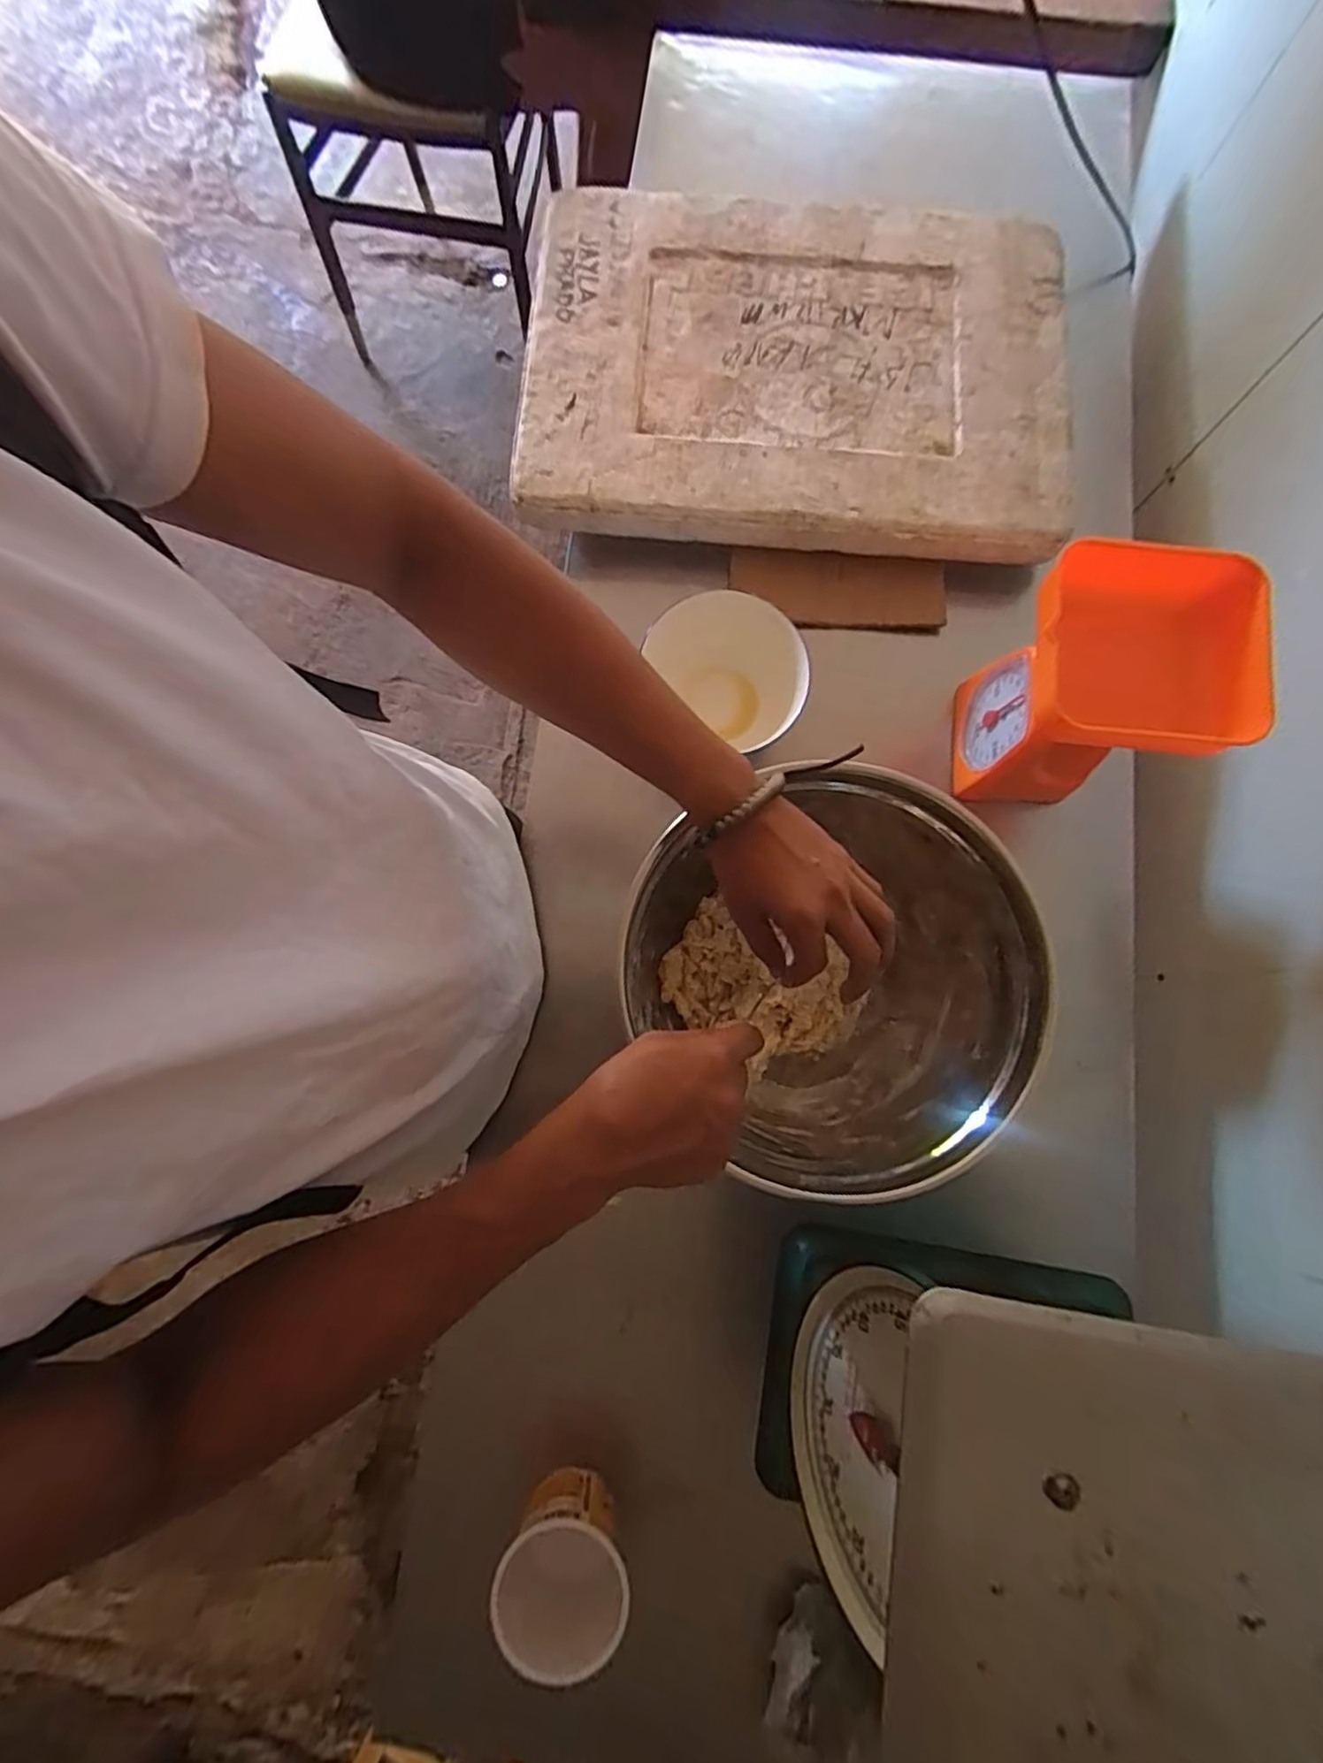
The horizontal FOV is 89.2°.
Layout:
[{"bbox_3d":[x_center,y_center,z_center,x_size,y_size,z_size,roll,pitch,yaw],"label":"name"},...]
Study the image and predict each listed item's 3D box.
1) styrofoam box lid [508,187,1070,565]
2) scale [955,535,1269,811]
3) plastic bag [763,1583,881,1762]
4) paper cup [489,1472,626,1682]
[{"bbox_3d":[0.138,-0.528,0.696,0.540,0.037,0.386,3,80,0],"label":"styrofoam box lid"},{"bbox_3d":[0.347,-0.158,0.572,0.145,0.196,0.146,13,80,2],"label":"scale"},{"bbox_3d":[0.124,0.600,0.502,0.073,0.036,0.089,17,80,3],"label":"plastic bag"},{"bbox_3d":[-0.073,0.516,0.521,0.090,0.113,0.084,0,80,0],"label":"paper cup"}]

